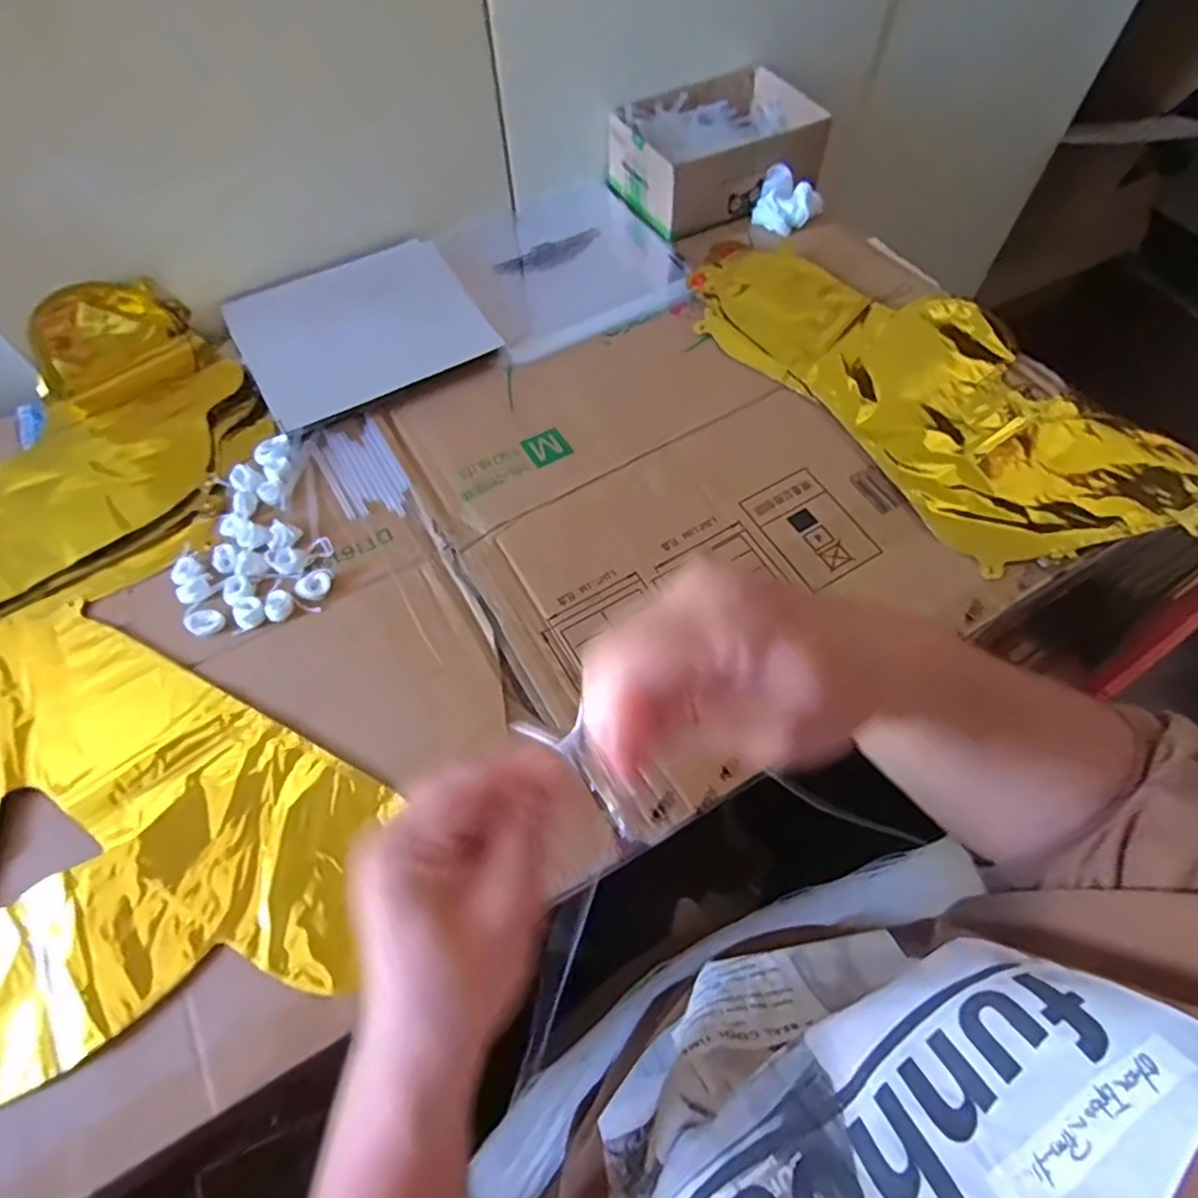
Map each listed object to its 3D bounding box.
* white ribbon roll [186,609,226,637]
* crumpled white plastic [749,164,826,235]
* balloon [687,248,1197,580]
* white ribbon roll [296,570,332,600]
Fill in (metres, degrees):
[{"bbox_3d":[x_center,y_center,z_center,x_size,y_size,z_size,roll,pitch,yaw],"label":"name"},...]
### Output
[{"bbox_3d":[-0.268,0.016,0.445,0.023,0.006,0.019,7,63,4],"label":"white ribbon roll"},{"bbox_3d":[0.186,-0.391,0.640,0.057,0.039,0.042,26,66,13],"label":"crumpled white plastic"},{"bbox_3d":[0.266,-0.182,0.536,0.196,0.017,0.403,-34,67,-15],"label":"balloon"},{"bbox_3d":[-0.200,-0.010,0.460,0.020,0.006,0.024,38,69,18],"label":"white ribbon roll"}]

